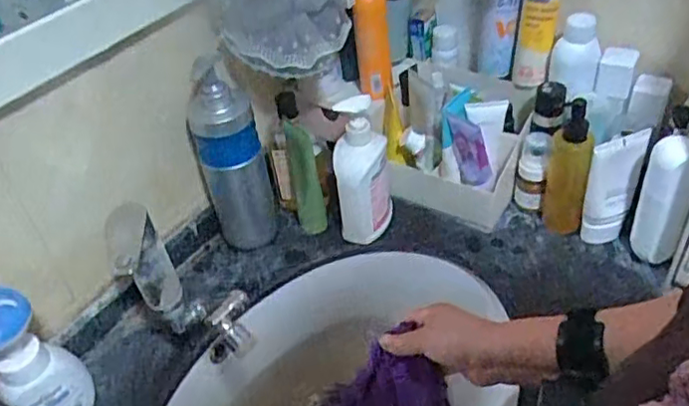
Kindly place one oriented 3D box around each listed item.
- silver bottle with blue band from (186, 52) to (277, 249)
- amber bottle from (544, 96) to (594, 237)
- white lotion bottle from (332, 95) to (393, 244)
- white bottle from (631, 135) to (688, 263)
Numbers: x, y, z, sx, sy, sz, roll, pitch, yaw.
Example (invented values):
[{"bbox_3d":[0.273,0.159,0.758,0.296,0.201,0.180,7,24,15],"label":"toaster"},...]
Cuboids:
[{"bbox_3d":[-0.138,-0.055,0.781,0.082,0.264,0.063,-18,42,-12],"label":"silver bottle with blue band"},{"bbox_3d":[0.271,-0.040,0.763,0.049,0.166,0.045,10,44,18],"label":"amber bottle"},{"bbox_3d":[0.023,-0.040,0.792,0.070,0.196,0.060,-6,41,2],"label":"white lotion bottle"},{"bbox_3d":[0.355,0.005,0.703,0.055,0.161,0.043,19,47,27],"label":"white bottle"}]

